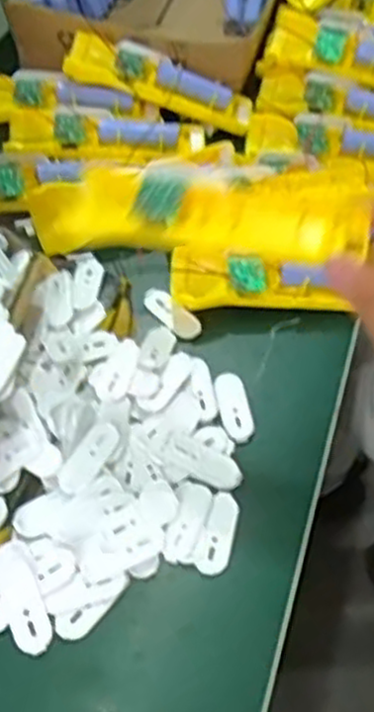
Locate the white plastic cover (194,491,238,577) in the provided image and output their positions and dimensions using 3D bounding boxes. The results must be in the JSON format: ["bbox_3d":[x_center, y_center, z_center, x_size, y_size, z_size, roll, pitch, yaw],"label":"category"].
[{"bbox_3d":[0.019,0.104,0.441,0.018,0.004,0.050,16,55,9],"label":"white plastic cover"}]

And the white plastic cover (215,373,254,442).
[{"bbox_3d":[0.031,0.033,0.494,0.019,0.005,0.050,-8,55,-8],"label":"white plastic cover"}]

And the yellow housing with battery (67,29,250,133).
[{"bbox_3d":[-0.021,-0.241,0.655,0.164,0.028,0.045,20,55,-4],"label":"yellow housing with battery"}]

